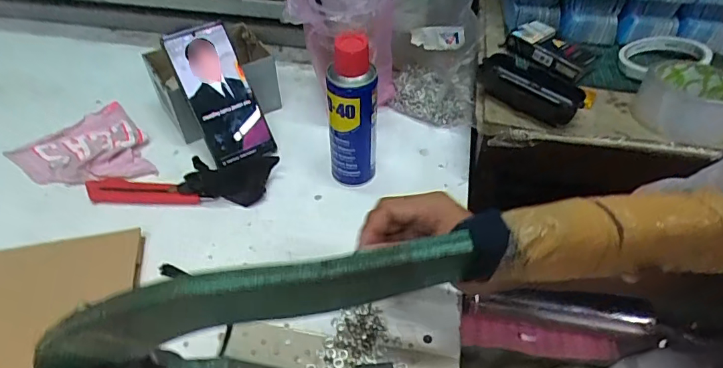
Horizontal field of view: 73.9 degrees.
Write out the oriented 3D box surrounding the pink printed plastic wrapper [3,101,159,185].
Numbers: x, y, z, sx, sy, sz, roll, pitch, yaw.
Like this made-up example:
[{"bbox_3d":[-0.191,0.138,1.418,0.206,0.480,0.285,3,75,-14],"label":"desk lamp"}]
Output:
[{"bbox_3d":[-0.334,-0.042,0.587,0.157,0.015,0.133,35,56,28],"label":"pink printed plastic wrapper"}]

